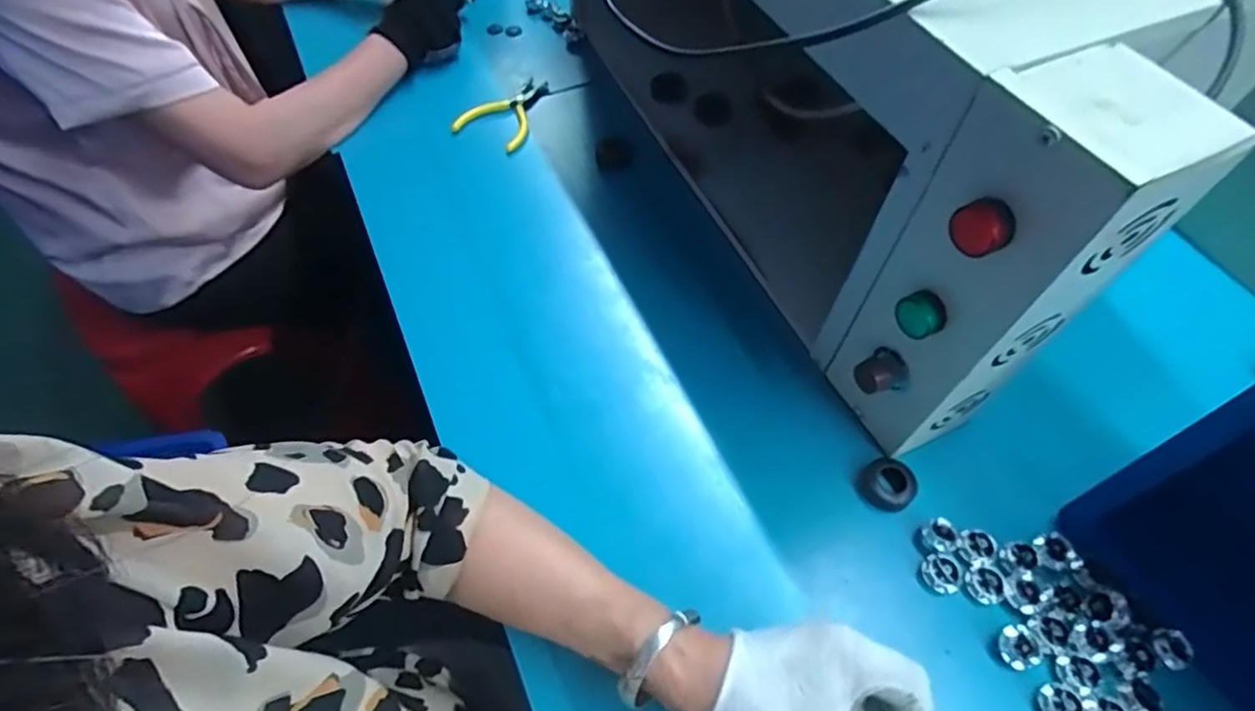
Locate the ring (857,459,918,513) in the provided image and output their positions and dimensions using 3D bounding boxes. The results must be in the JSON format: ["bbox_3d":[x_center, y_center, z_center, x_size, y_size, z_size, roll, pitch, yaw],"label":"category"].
[{"bbox_3d":[0.197,0.100,0.487,0.038,0.025,0.039,0,55,0],"label":"ring"}]

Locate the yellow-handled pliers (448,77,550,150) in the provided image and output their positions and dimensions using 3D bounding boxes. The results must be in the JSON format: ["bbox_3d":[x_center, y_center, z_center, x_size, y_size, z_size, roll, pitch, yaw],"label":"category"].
[{"bbox_3d":[-0.137,-0.280,0.725,0.073,0.014,0.118,19,57,13],"label":"yellow-handled pliers"}]

